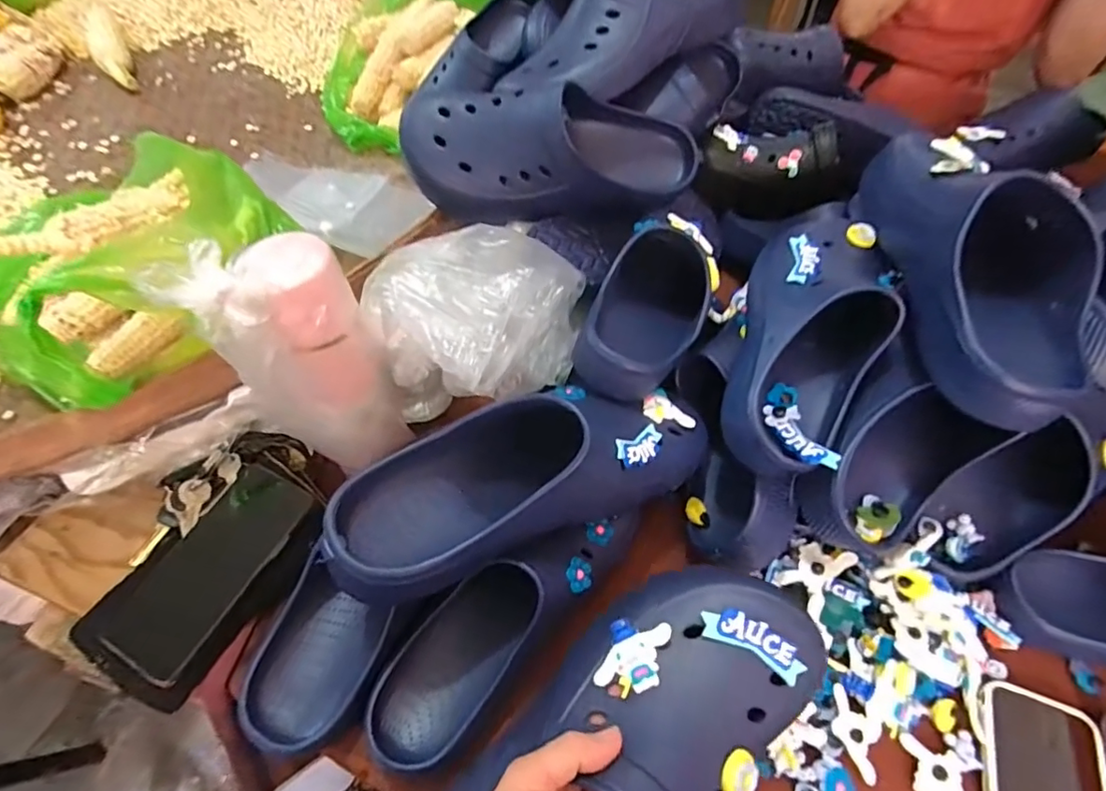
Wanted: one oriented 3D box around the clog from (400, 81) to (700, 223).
[{"bbox_3d":[0.002,-0.253,0.561,0.292,0.103,0.101,-11,57,-8],"label":"clog"}]

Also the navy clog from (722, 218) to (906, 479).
[{"bbox_3d":[0.213,-0.052,0.451,0.106,0.080,0.245,18,61,10],"label":"navy clog"}]

